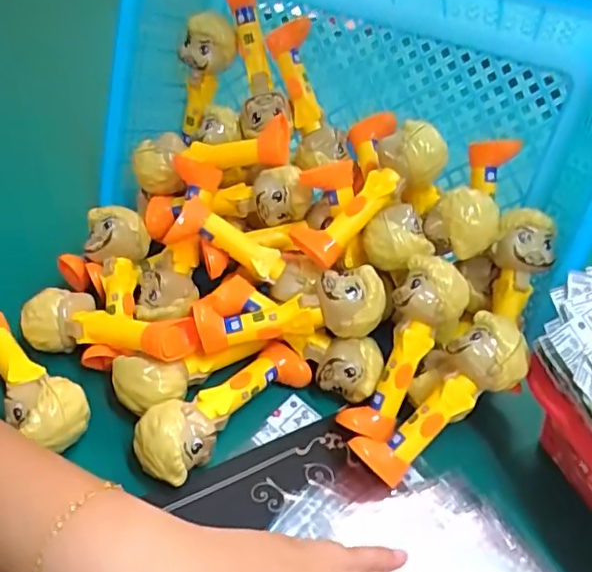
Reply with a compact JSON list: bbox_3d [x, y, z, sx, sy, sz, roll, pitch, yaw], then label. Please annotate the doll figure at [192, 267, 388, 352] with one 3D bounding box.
[{"bbox_3d":[-0.003,0.016,0.383,0.121,0.037,0.034,-3,45,-13],"label":"doll figure"}]

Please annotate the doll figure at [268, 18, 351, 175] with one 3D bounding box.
[{"bbox_3d":[0.008,-0.144,0.450,0.030,0.106,0.036,-24,14,-28],"label":"doll figure"}]

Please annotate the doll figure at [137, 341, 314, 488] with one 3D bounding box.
[{"bbox_3d":[-0.045,0.075,0.375,0.042,0.043,0.127,35,51,25],"label":"doll figure"}]

